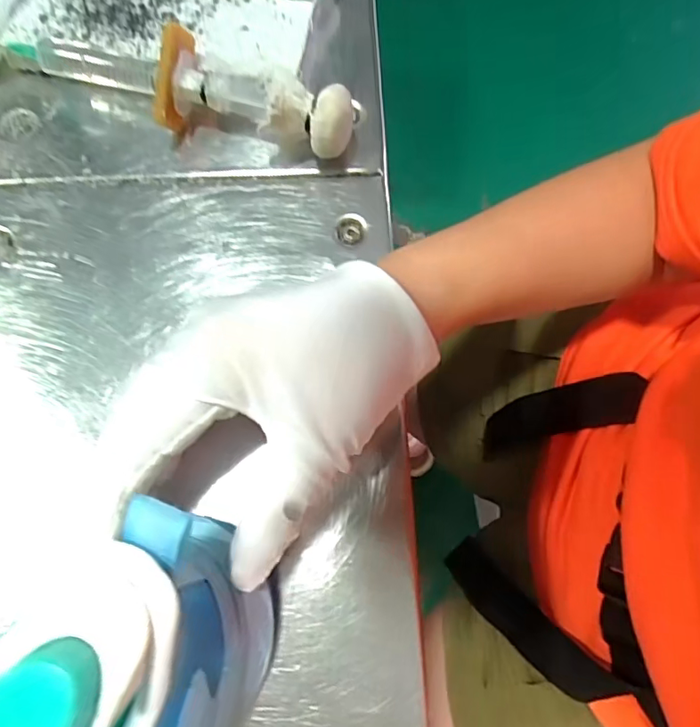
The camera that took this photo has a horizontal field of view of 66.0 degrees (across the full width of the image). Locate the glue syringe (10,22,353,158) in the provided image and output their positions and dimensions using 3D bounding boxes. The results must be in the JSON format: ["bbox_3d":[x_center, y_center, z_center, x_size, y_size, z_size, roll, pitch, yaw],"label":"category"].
[{"bbox_3d":[-0.083,-0.143,0.278,0.181,0.043,0.049,20,76,6],"label":"glue syringe"}]

